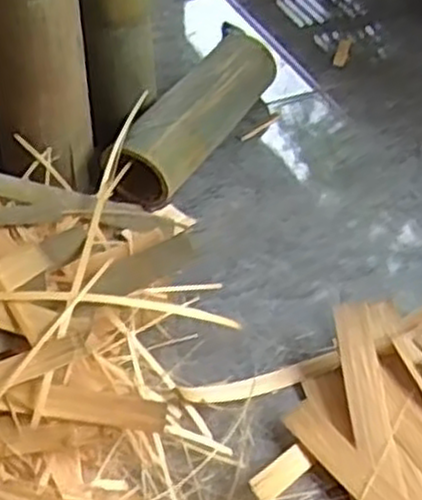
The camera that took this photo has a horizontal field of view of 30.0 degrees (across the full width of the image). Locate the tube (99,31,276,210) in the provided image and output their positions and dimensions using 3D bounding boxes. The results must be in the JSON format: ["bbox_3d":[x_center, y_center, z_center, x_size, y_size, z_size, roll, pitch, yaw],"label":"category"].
[{"bbox_3d":[-0.022,-0.150,0.931,0.082,0.085,0.316,22,48,16],"label":"tube"}]

